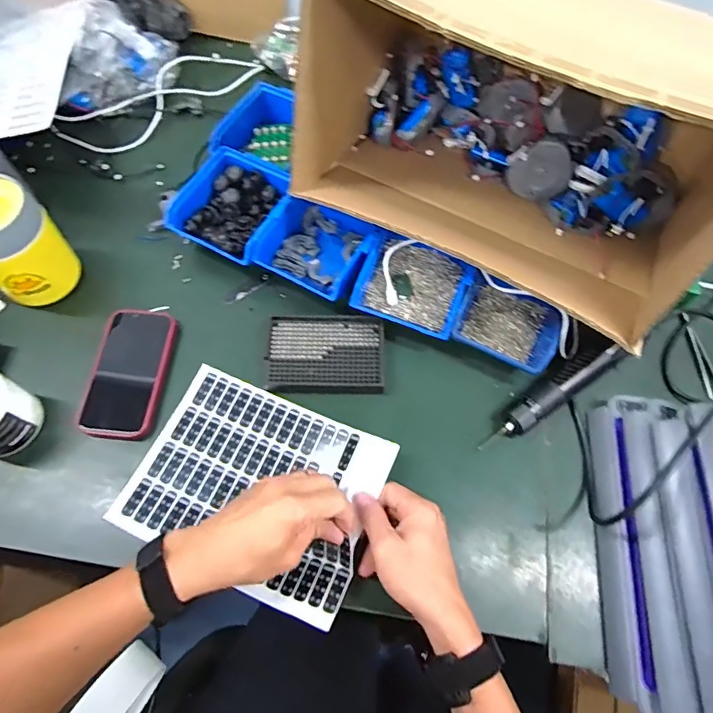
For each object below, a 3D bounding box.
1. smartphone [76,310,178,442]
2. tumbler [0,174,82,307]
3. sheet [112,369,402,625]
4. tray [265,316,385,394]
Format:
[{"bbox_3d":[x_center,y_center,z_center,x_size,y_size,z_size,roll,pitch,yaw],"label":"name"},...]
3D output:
[{"bbox_3d":[-0.257,0.016,0.555,0.083,0.016,0.152,7,65,1],"label":"smartphone"},{"bbox_3d":[-0.388,-0.124,0.553,0.083,0.139,0.089,1,65,-2],"label":"tumbler"},{"bbox_3d":[-0.103,0.128,0.501,0.248,0.029,0.185,21,67,14],"label":"sheet"},{"bbox_3d":[-0.035,-0.004,0.565,0.131,0.018,0.094,2,65,-2],"label":"tray"}]

